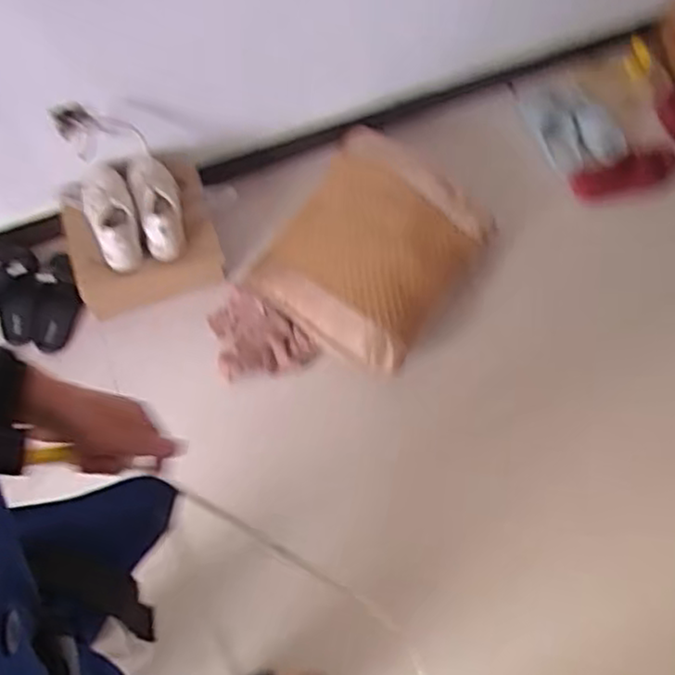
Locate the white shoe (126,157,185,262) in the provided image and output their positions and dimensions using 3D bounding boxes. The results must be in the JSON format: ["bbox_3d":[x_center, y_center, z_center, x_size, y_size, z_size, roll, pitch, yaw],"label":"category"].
[{"bbox_3d":[-0.397,-0.298,1.541,0.101,0.095,0.237,-17,66,-8],"label":"white shoe"}]

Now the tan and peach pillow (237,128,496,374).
[{"bbox_3d":[0.072,-0.201,1.656,0.437,0.099,0.532,33,69,14],"label":"tan and peach pillow"}]

